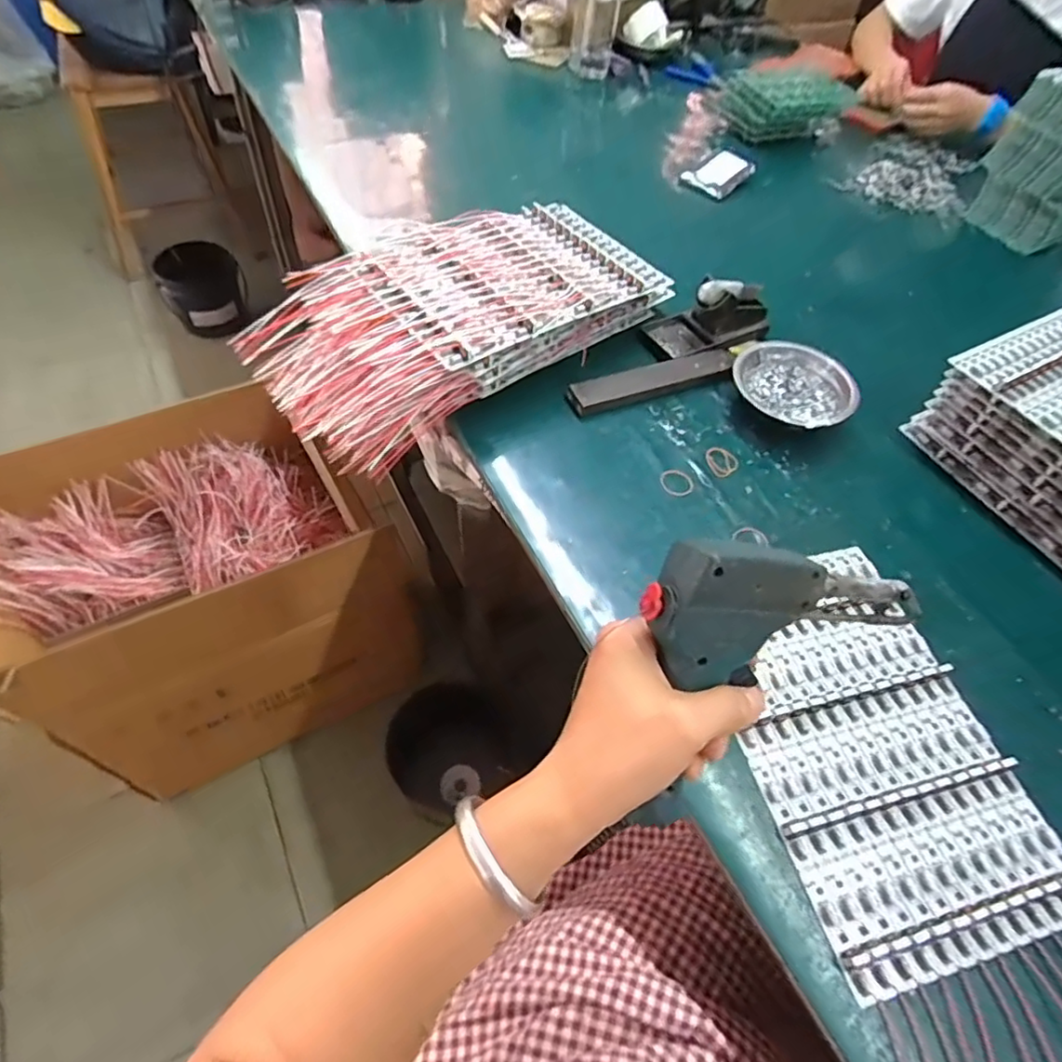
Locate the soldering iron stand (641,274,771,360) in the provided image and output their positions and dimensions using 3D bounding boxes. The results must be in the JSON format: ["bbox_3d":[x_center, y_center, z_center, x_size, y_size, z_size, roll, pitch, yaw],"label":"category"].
[{"bbox_3d":[0.209,-0.254,0.728,0.154,0.068,0.086,-20,59,-18],"label":"soldering iron stand"}]

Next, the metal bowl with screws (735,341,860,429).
[{"bbox_3d":[0.279,-0.153,0.665,0.124,0.033,0.100,34,59,18],"label":"metal bowl with screws"}]

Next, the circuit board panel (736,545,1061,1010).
[{"bbox_3d":[0.250,0.151,0.466,0.188,0.013,0.285,-10,56,-12],"label":"circuit board panel"}]

